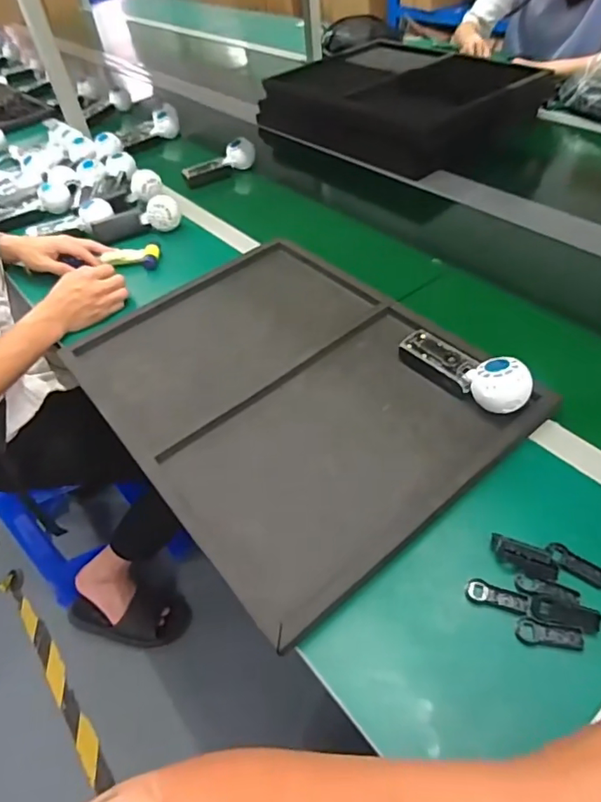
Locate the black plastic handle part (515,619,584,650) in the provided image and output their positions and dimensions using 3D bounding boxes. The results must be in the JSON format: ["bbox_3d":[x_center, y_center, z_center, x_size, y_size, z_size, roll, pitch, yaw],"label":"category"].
[{"bbox_3d":[0.219,0.206,0.446,0.054,0.004,0.021,7,50,14],"label":"black plastic handle part"}]

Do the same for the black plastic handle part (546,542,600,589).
[{"bbox_3d":[0.260,0.155,0.481,0.054,0.004,0.023,33,60,31],"label":"black plastic handle part"}]

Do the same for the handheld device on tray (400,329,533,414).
[{"bbox_3d":[0.192,-0.043,0.612,0.051,0.061,0.171,-34,53,-21],"label":"handheld device on tray"}]

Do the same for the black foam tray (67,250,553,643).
[{"bbox_3d":[-0.029,-0.035,0.678,0.402,0.026,0.549,-33,52,-22],"label":"black foam tray"}]

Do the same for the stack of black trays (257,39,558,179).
[{"bbox_3d":[0.257,-0.733,1.242,0.397,0.140,0.540,-38,54,-23],"label":"stack of black trays"}]

